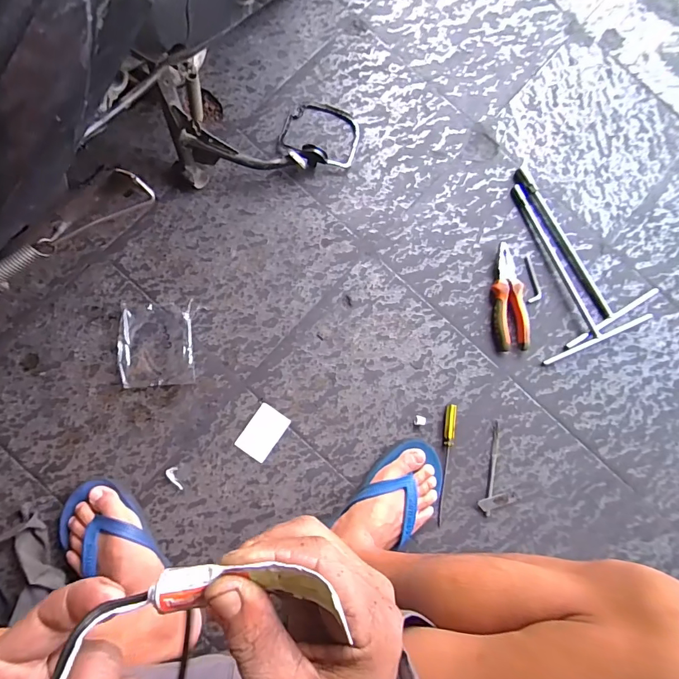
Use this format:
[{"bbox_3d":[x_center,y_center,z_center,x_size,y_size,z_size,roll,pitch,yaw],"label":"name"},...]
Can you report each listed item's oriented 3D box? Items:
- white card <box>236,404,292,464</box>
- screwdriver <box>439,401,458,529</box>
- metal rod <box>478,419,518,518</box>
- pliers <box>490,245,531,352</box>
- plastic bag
[{"bbox_3d":[-0.118,0.143,0.607,0.053,0.005,0.077,34,82,-1],"label":"white card"},{"bbox_3d":[0.165,0.192,0.613,0.017,0.011,0.181,9,83,-4],"label":"screwdriver"},{"bbox_3d":[0.261,0.209,0.628,0.059,0.009,0.142,15,83,-3],"label":"metal rod"},{"bbox_3d":[0.280,-0.069,0.655,0.053,0.023,0.172,-1,84,-5],"label":"pliers"},{"bbox_3d":[-0.279,0.007,0.601,0.108,0.013,0.124,-3,84,-6],"label":"plastic bag"}]

